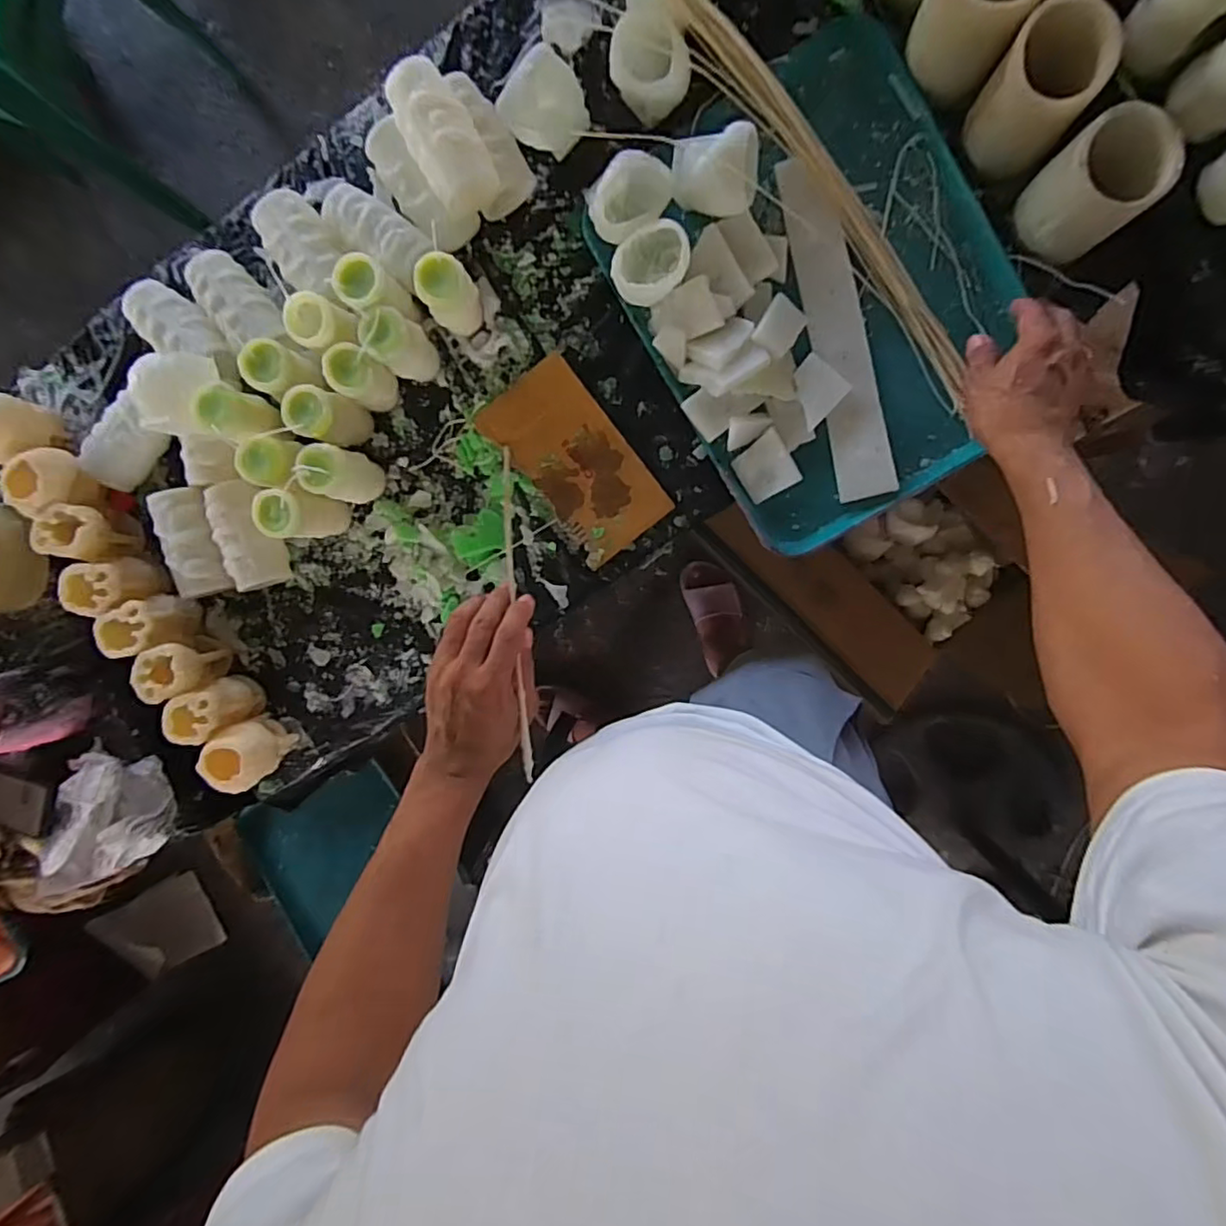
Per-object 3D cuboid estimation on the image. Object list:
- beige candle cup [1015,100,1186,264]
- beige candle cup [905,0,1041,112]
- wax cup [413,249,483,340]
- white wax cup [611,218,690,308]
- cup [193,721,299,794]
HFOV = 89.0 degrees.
[{"bbox_3d":[0.433,-0.383,0.564,0.078,0.096,0.085,1,97,6],"label":"beige candle cup"},{"bbox_3d":[0.323,-0.538,0.559,0.087,0.099,0.088,1,97,6],"label":"beige candle cup"},{"bbox_3d":[-0.162,-0.325,0.650,0.050,0.107,0.050,1,97,6],"label":"wax cup"},{"bbox_3d":[0.040,-0.350,0.636,0.081,0.053,0.066,-40,92,9],"label":"white wax cup"},{"bbox_3d":[-0.426,0.166,0.728,0.062,0.074,0.062,1,97,6],"label":"cup"}]

